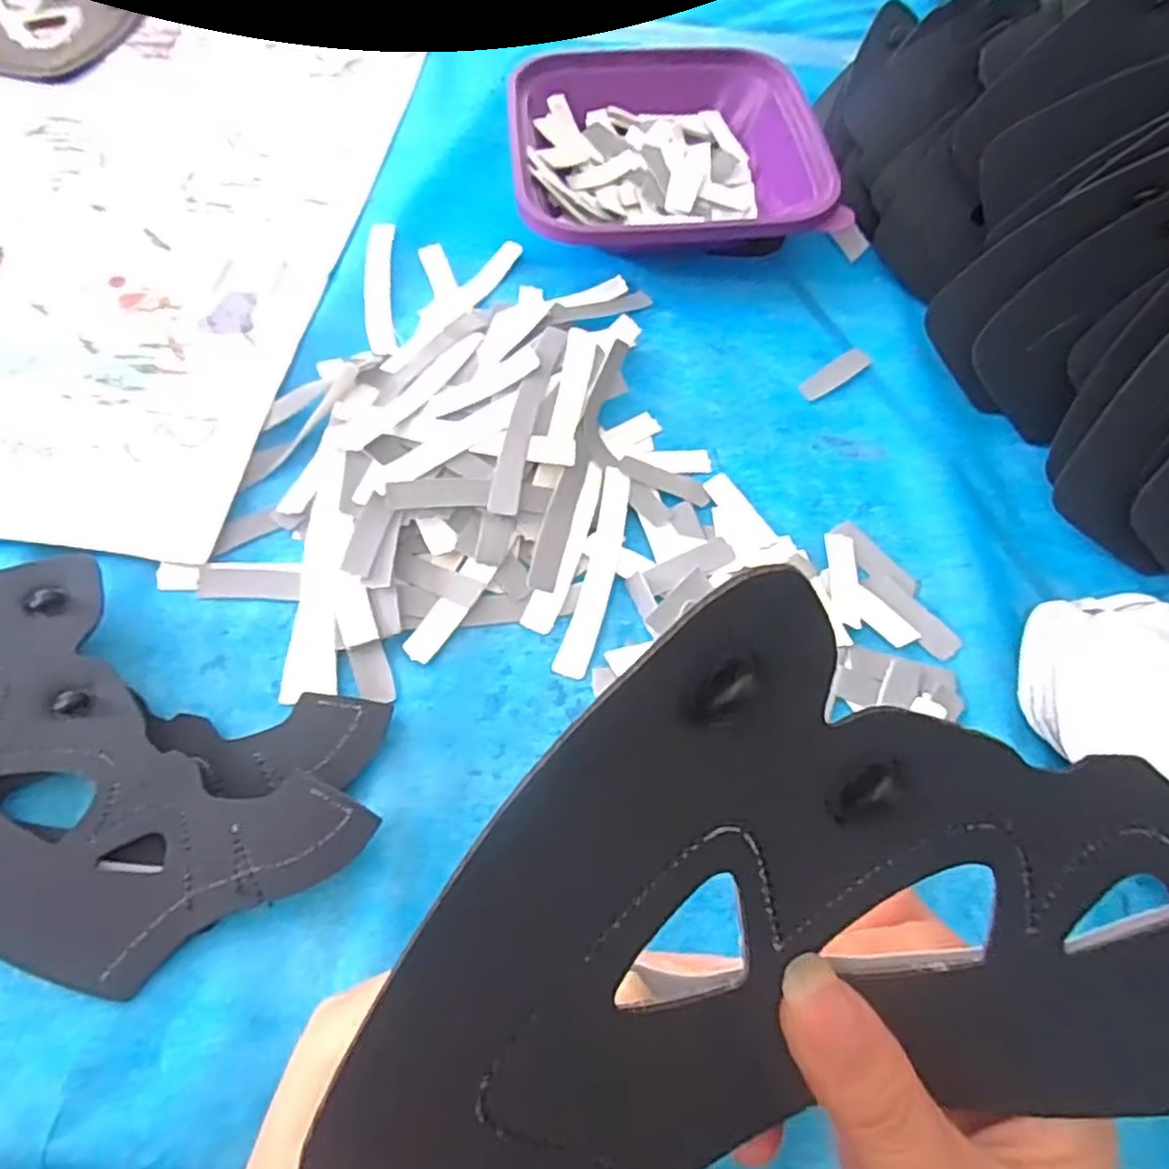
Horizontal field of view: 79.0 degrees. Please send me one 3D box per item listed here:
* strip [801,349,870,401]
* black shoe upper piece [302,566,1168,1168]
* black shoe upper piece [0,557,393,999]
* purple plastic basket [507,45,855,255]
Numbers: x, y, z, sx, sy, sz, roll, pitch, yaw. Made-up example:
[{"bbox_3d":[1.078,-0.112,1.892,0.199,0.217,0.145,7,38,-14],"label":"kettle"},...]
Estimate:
[{"bbox_3d":[0.137,-0.115,0.386,0.046,0.004,0.014,-33,68,-19],"label":"strip"},{"bbox_3d":[0.064,0.060,0.130,0.205,0.029,0.116,-1,99,-10],"label":"black shoe upper piece"},{"bbox_3d":[-0.191,0.063,0.257,0.223,0.025,0.125,11,61,2],"label":"black shoe upper piece"},{"bbox_3d":[0.048,-0.269,0.443,0.184,0.045,0.172,-3,62,-5],"label":"purple plastic basket"}]

